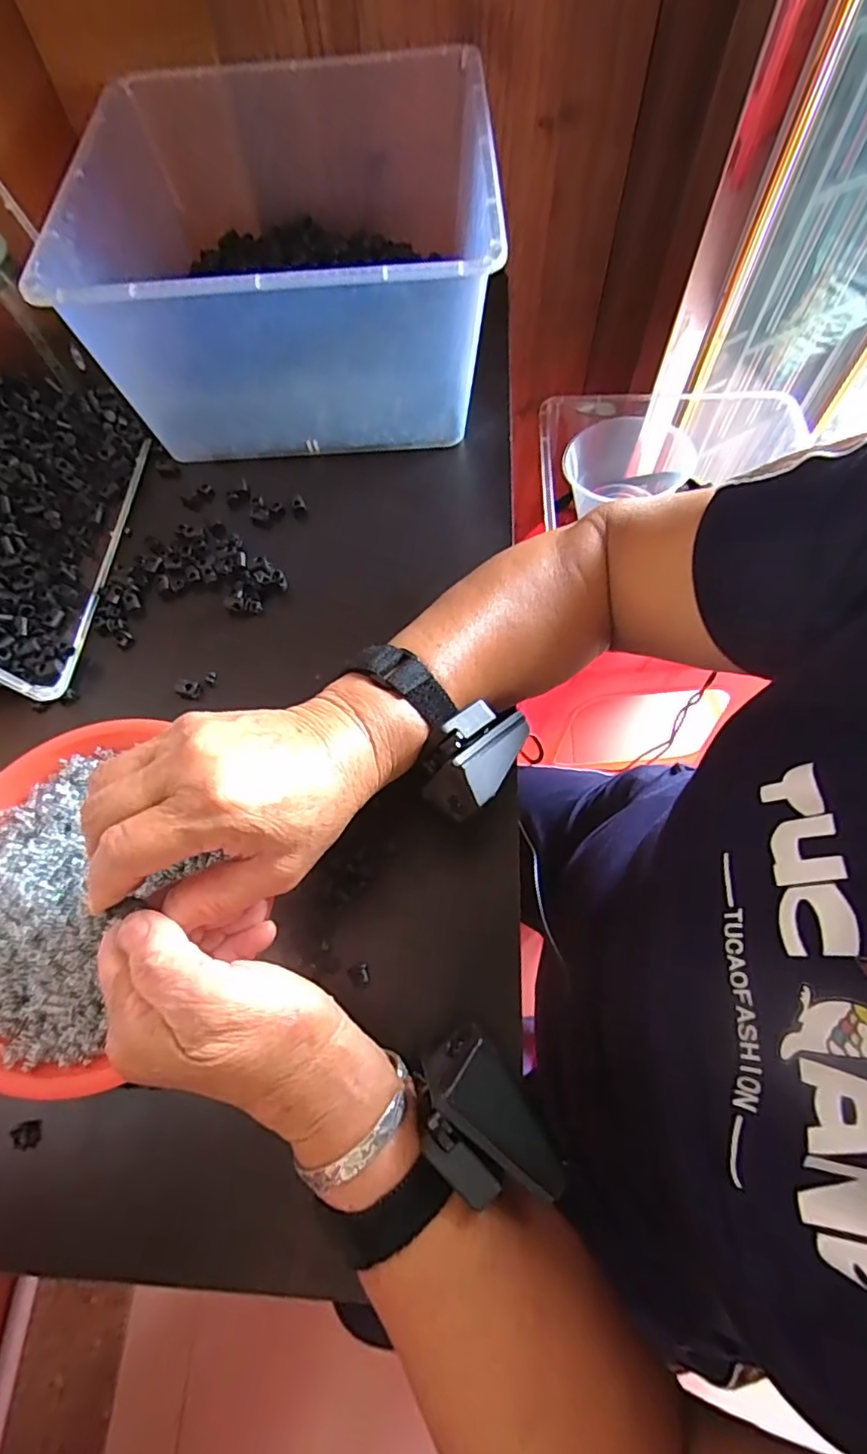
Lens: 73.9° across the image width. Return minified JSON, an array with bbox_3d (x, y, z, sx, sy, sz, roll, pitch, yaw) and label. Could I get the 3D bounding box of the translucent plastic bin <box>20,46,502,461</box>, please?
[{"bbox_3d":[-0.105,-0.386,0.475,0.290,0.147,0.333,-2,65,2],"label":"translucent plastic bin"}]

